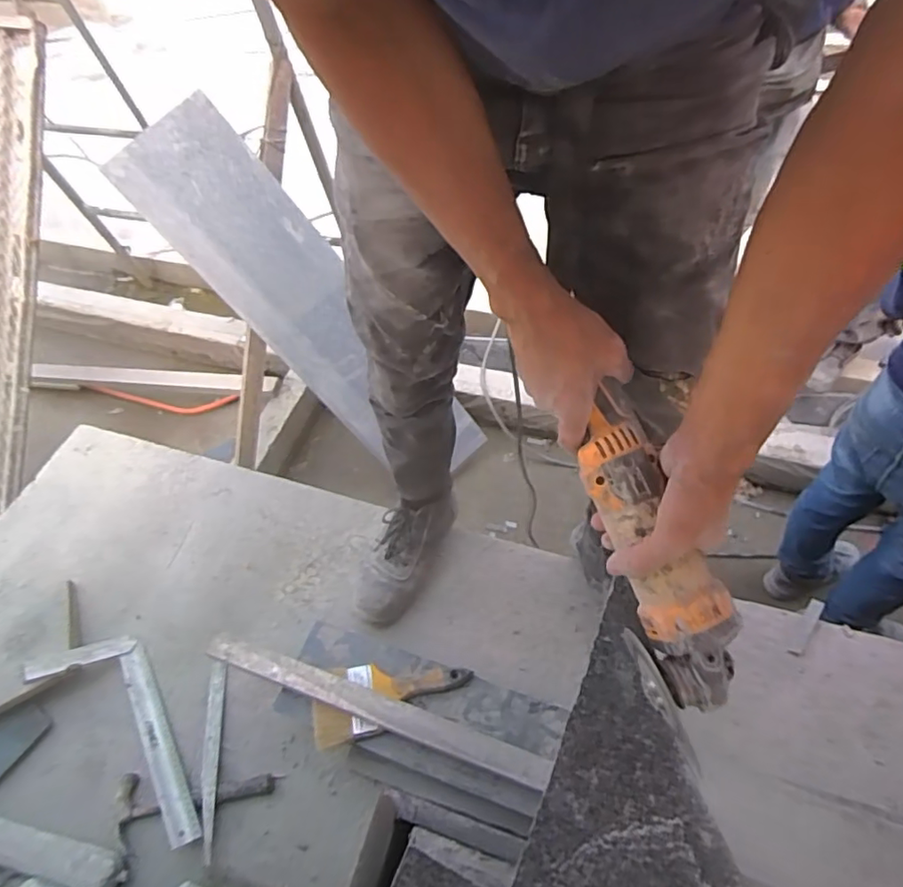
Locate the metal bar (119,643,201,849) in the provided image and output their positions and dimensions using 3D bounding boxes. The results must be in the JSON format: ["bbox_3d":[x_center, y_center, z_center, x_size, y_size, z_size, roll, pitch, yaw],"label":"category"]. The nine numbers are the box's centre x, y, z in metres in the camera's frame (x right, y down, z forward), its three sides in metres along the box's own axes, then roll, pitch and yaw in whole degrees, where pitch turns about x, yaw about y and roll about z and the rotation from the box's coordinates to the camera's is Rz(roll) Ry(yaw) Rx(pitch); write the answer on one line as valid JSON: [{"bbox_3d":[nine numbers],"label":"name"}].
[{"bbox_3d":[-0.469,0.464,0.900,0.041,0.014,0.319,-28,54,-20],"label":"metal bar"}]

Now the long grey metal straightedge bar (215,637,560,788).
[{"bbox_3d":[-0.116,0.369,0.804,0.507,0.020,0.039,15,59,15],"label":"long grey metal straightedge bar"}]

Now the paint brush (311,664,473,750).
[{"bbox_3d":[-0.089,0.367,0.844,0.233,0.026,0.099,-15,56,-4],"label":"paint brush"}]

